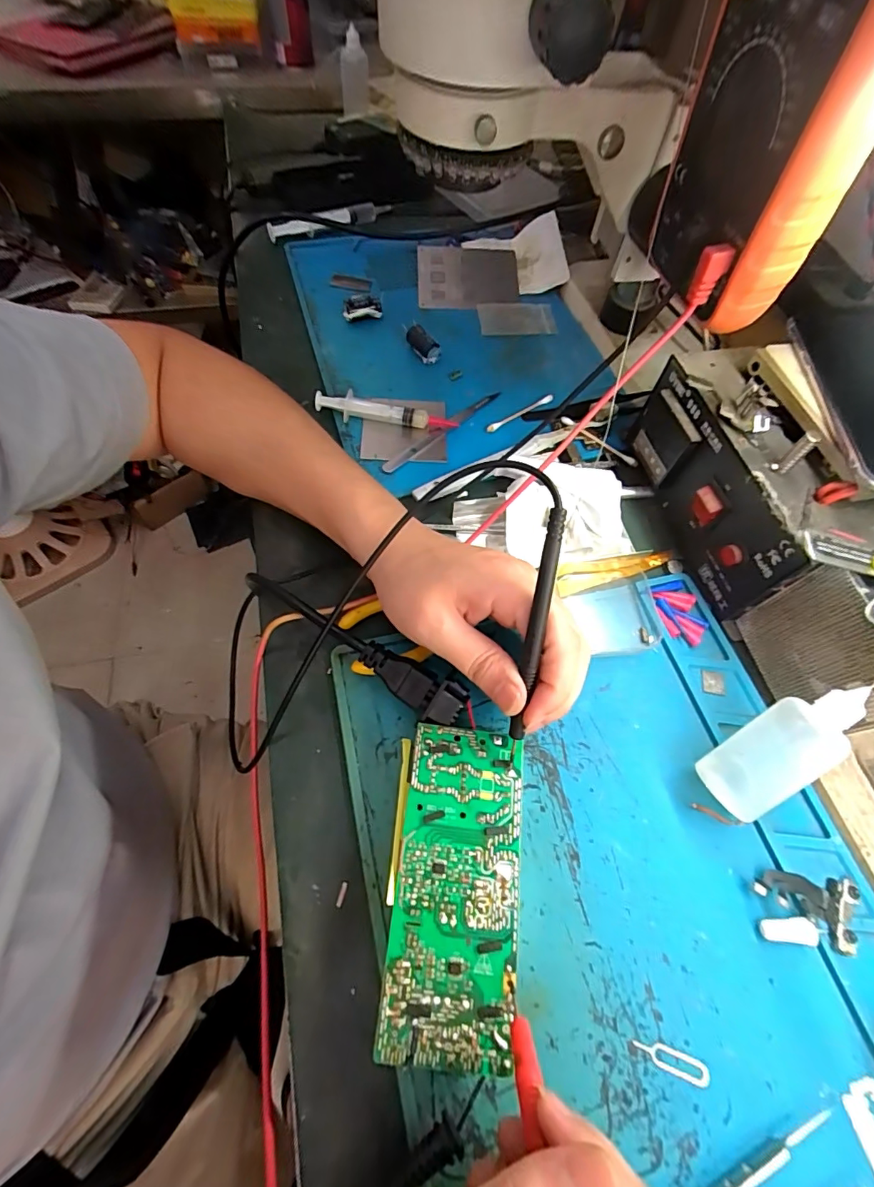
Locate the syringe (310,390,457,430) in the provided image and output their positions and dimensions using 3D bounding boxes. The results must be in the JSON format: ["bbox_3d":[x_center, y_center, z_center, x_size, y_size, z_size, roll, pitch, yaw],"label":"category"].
[{"bbox_3d":[-0.041,-0.146,0.385,0.112,0.018,0.012,8,62,2],"label":"syringe"}]

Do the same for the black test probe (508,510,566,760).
[{"bbox_3d":[0.045,0.021,0.220,0.007,0.005,0.119,8,105,1],"label":"black test probe"}]

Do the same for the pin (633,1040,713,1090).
[{"bbox_3d":[0.104,0.206,0.211,0.033,0.004,0.009,21,63,8],"label":"pin"}]

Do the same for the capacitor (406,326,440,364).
[{"bbox_3d":[-0.013,-0.225,0.430,0.016,0.017,0.038,-23,65,-14],"label":"capacitor"}]

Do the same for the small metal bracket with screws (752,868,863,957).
[{"bbox_3d":[0.186,0.158,0.238,0.052,0.008,0.031,7,62,1],"label":"small metal bracket with screws"}]

